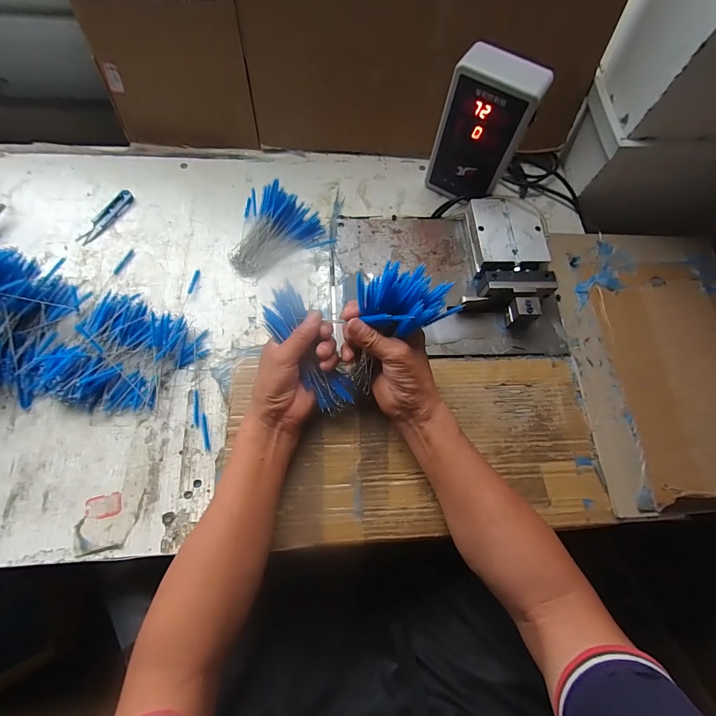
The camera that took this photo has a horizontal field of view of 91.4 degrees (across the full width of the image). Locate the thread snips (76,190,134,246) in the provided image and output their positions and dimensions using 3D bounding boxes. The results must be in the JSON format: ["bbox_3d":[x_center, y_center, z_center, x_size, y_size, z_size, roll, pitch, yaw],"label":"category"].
[{"bbox_3d":[-0.371,-0.209,0.513,0.026,0.011,0.104,27,70,8],"label":"thread snips"}]

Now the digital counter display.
[{"bbox_3d":[0.170,-0.308,0.492,0.106,0.177,0.059,32,70,10],"label":"digital counter display"}]

